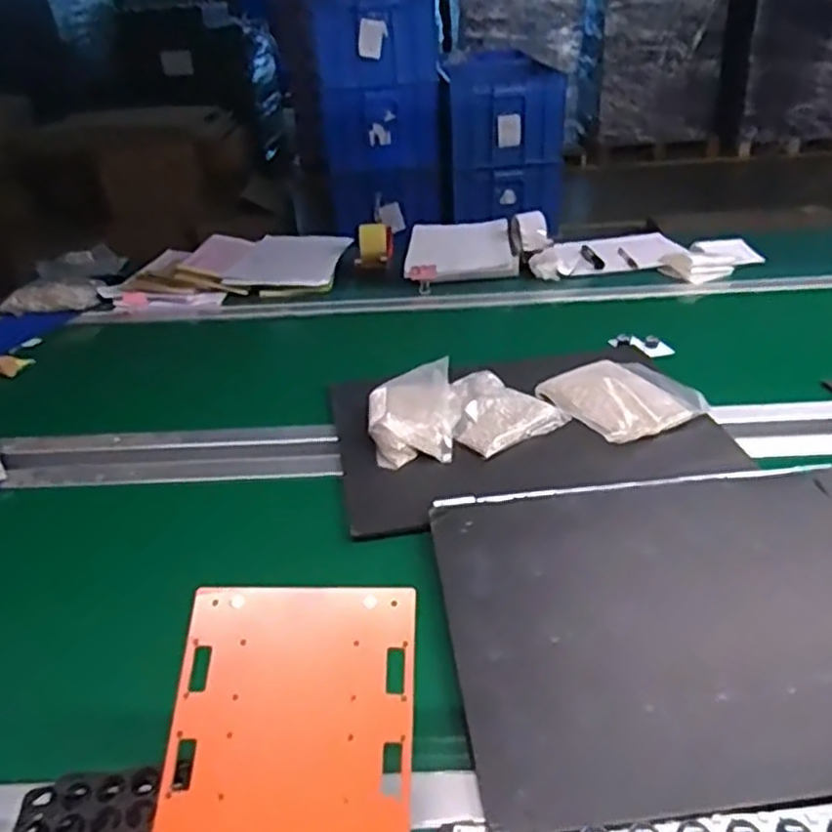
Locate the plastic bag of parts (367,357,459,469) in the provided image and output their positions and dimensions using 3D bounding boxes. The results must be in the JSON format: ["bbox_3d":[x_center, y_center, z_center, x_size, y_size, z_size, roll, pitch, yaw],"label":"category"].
[{"bbox_3d":[-0.005,-0.005,0.963,0.118,0.054,0.170,-4,31,0],"label":"plastic bag of parts"}]

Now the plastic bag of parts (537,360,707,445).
[{"bbox_3d":[0.280,-0.028,0.989,0.158,0.030,0.167,-19,35,-23],"label":"plastic bag of parts"}]

